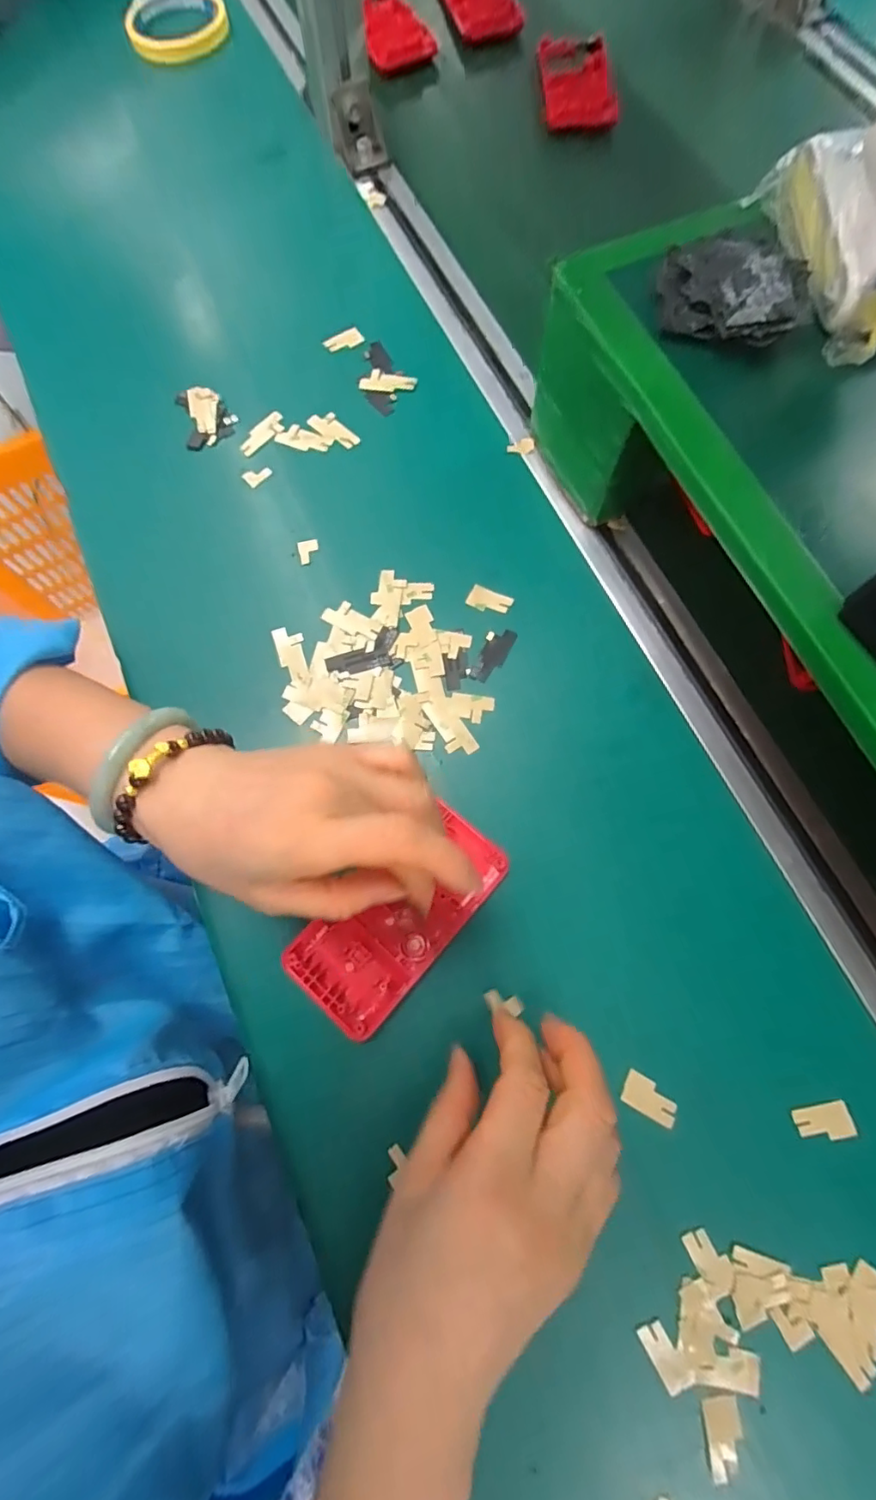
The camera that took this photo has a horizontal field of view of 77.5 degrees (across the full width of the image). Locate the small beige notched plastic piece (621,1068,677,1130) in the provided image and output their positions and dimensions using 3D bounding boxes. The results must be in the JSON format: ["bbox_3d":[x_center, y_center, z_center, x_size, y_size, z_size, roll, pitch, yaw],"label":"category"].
[{"bbox_3d":[0.108,0.177,0.277,0.027,0.005,0.016,27,77,9],"label":"small beige notched plastic piece"}]

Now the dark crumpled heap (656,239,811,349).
[{"bbox_3d":[0.139,-0.215,0.260,0.069,0.020,0.043,22,76,7],"label":"dark crumpled heap"}]

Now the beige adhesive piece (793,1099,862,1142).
[{"bbox_3d":[0.193,0.186,0.272,0.027,0.004,0.016,-12,67,2],"label":"beige adhesive piece"}]

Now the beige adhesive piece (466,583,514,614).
[{"bbox_3d":[0.033,-0.096,0.353,0.027,0.005,0.015,27,85,11],"label":"beige adhesive piece"}]

